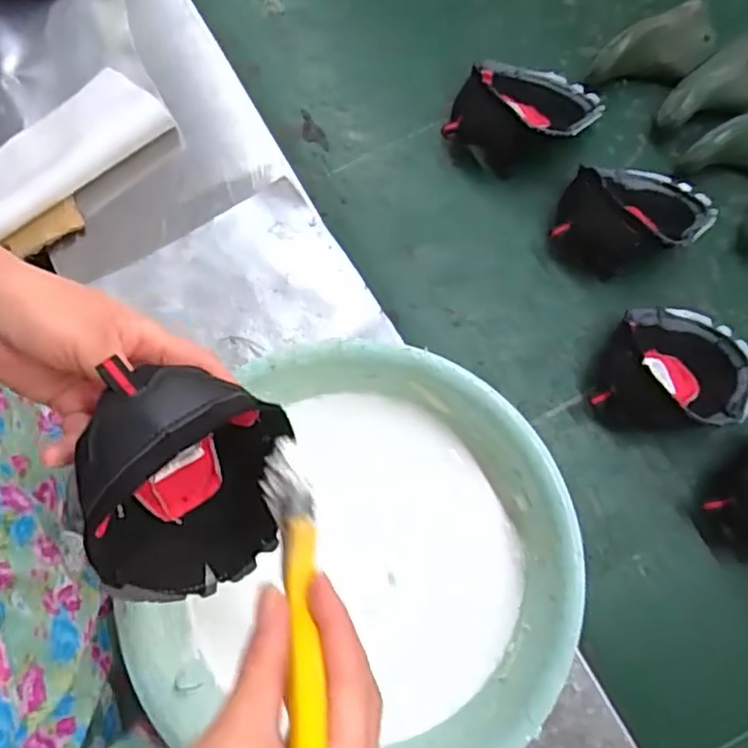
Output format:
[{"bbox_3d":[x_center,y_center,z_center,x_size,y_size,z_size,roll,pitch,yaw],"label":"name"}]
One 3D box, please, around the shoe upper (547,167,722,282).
[{"bbox_3d":[0.247,-0.154,0.622,0.130,0.071,0.130,27,80,7],"label":"shoe upper"}]

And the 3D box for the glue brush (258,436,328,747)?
[{"bbox_3d":[-0.034,0.088,0.282,0.025,0.016,0.157,-13,37,-2],"label":"glue brush"}]

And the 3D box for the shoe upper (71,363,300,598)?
[{"bbox_3d":[-0.100,0.066,0.358,0.080,0.115,0.114,12,77,4],"label":"shoe upper"}]

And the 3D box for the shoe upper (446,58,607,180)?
[{"bbox_3d":[0.148,-0.258,0.651,0.129,0.061,0.124,0,76,1],"label":"shoe upper"}]

